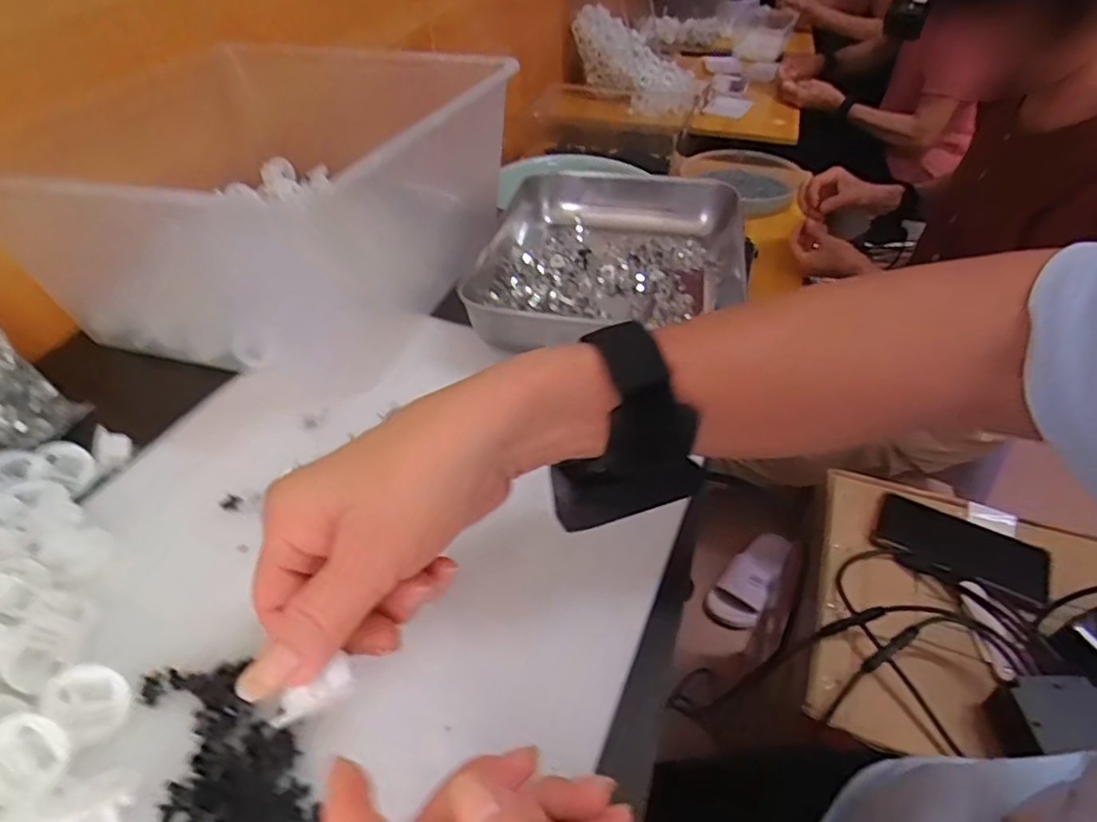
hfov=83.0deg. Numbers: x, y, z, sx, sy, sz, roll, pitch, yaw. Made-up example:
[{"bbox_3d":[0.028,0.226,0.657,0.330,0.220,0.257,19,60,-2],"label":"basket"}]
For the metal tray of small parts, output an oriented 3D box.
[{"bbox_3d":[0.044,-0.119,0.505,0.212,0.060,0.250,11,46,11],"label":"metal tray of small parts"}]

